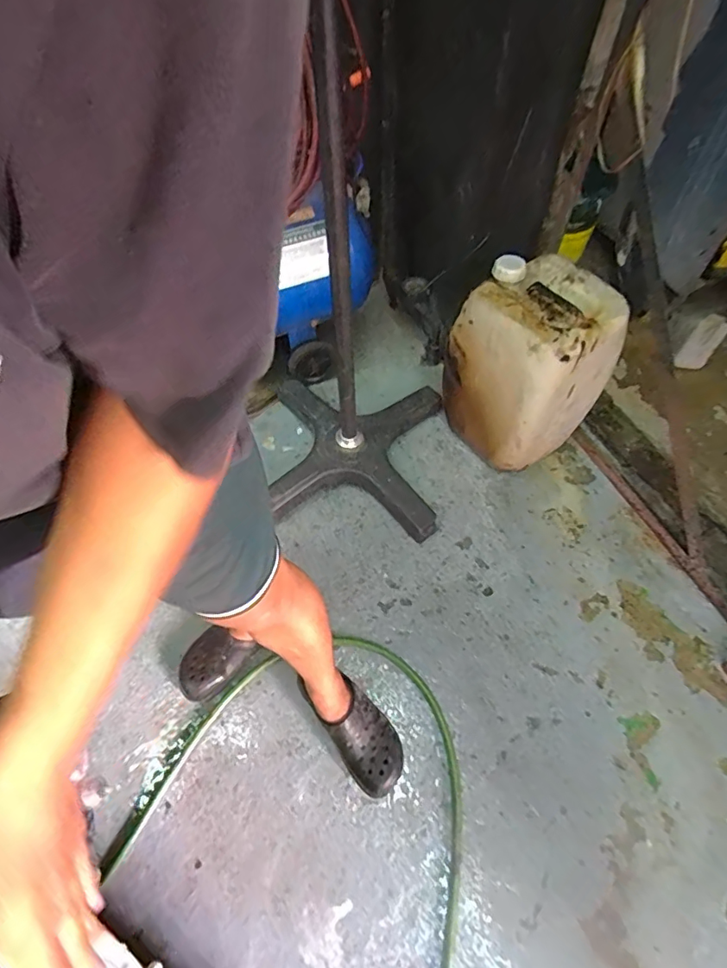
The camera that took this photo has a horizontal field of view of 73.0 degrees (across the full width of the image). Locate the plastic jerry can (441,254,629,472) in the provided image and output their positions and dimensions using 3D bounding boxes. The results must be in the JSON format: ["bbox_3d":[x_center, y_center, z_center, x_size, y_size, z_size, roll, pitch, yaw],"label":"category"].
[{"bbox_3d":[0.375,-0.274,1.190,0.256,0.402,0.322,-25,59,-14],"label":"plastic jerry can"}]

